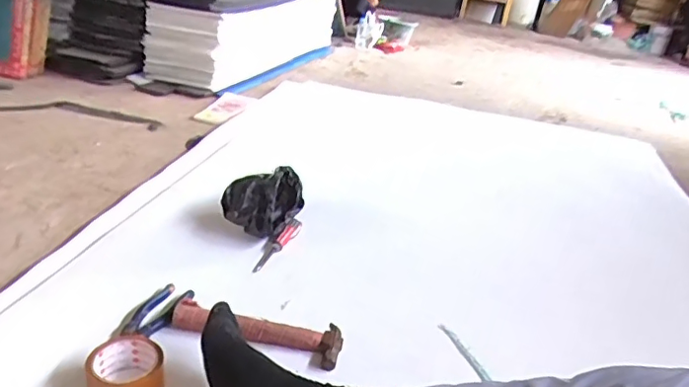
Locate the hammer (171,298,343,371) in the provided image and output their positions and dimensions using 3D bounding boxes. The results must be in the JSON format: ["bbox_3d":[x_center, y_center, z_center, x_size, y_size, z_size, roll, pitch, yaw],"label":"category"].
[{"bbox_3d":[-0.135,0.208,0.882,0.268,0.031,0.081,10,28,8],"label":"hammer"}]

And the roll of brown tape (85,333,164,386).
[{"bbox_3d":[-0.296,0.243,0.752,0.096,0.043,0.099,-6,30,-23],"label":"roll of brown tape"}]

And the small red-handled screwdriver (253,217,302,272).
[{"bbox_3d":[-0.136,0.103,1.117,0.037,0.022,0.163,17,42,20],"label":"small red-handled screwdriver"}]

